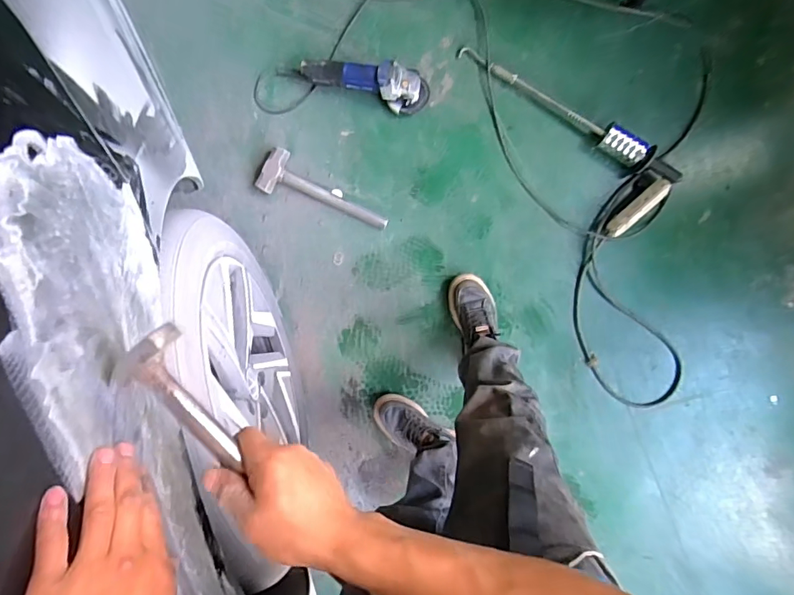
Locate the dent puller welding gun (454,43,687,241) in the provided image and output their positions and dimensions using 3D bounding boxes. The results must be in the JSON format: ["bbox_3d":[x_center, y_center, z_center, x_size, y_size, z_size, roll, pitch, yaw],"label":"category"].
[{"bbox_3d":[0.394,-0.401,1.108,0.587,0.056,0.207,45,90,-4],"label":"dent puller welding gun"}]

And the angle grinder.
[{"bbox_3d":[-0.071,-0.483,1.088,0.292,0.099,0.090,4,93,-3],"label":"angle grinder"}]

